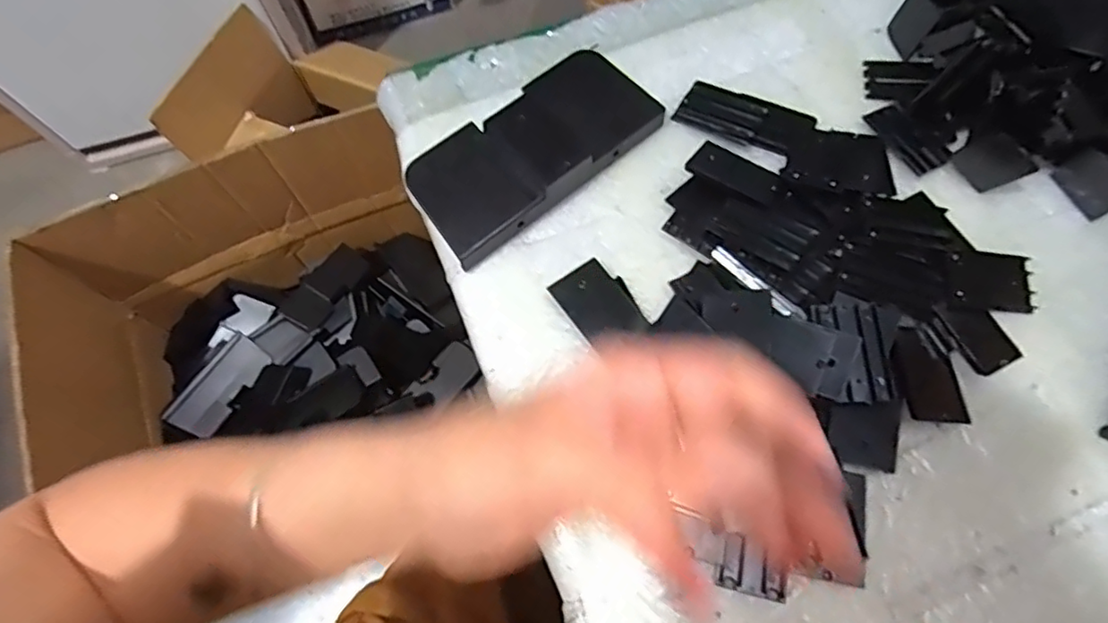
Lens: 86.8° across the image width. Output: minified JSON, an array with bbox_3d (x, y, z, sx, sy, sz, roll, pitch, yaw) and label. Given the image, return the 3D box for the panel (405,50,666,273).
[{"bbox_3d":[-0.013,-0.104,0.371,0.159,0.027,0.070,-40,73,-13],"label":"panel"}]

